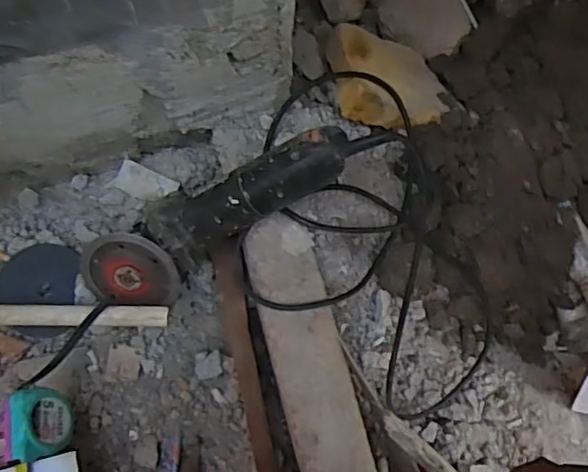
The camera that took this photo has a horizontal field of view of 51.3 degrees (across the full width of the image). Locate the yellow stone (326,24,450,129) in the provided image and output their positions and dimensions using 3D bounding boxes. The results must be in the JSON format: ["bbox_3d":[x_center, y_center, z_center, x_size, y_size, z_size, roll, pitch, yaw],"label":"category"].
[{"bbox_3d":[0.111,-0.190,0.710,0.134,0.069,0.123,-9,72,-5],"label":"yellow stone"}]

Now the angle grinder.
[{"bbox_3d":[-0.073,-0.016,0.606,0.307,0.084,0.094,-29,73,13],"label":"angle grinder"}]

